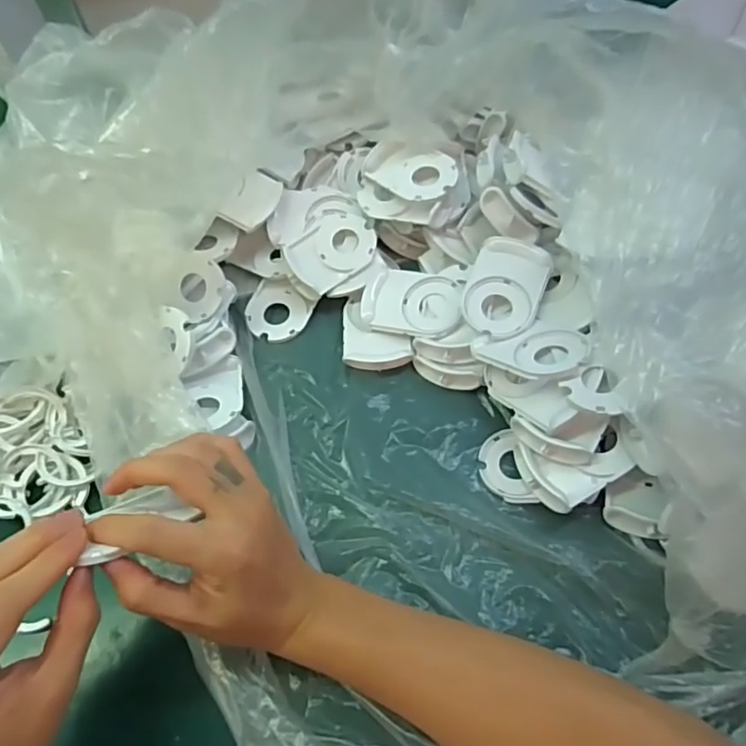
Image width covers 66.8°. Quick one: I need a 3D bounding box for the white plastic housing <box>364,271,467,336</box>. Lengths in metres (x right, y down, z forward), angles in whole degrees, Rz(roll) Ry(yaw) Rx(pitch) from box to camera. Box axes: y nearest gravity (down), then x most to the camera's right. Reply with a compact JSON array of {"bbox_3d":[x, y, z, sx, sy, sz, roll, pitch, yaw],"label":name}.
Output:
[{"bbox_3d":[0.032,-0.059,0.465,0.083,0.018,0.055,13,60,10],"label":"white plastic housing"}]

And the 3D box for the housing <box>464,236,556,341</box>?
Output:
[{"bbox_3d":[0.103,-0.065,0.440,0.058,0.012,0.082,14,75,14],"label":"housing"}]

